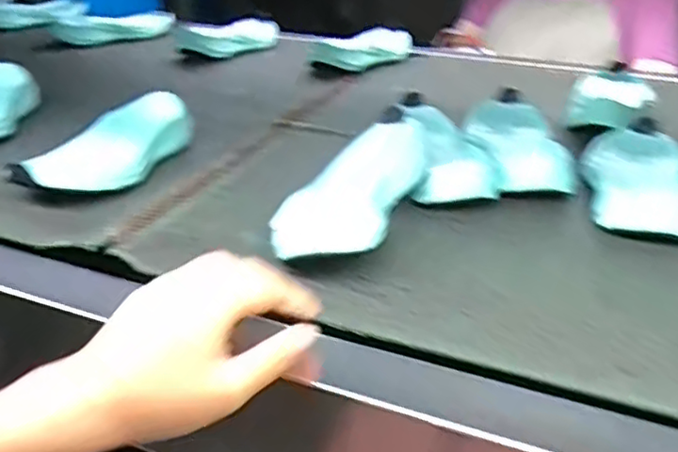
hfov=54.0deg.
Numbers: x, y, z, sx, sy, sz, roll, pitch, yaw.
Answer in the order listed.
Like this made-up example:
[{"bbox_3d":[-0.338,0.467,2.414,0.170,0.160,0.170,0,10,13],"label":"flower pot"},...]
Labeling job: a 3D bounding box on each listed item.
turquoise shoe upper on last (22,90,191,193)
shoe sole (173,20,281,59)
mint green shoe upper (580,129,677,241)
[{"bbox_3d":[-0.189,-0.062,0.576,0.056,0.060,0.180,15,30,26],"label":"turquoise shoe upper on last"},{"bbox_3d":[-0.164,-0.284,0.996,0.089,0.036,0.197,13,29,23],"label":"shoe sole"},{"bbox_3d":[0.250,-0.041,0.559,0.085,0.038,0.182,10,28,18],"label":"mint green shoe upper"}]

